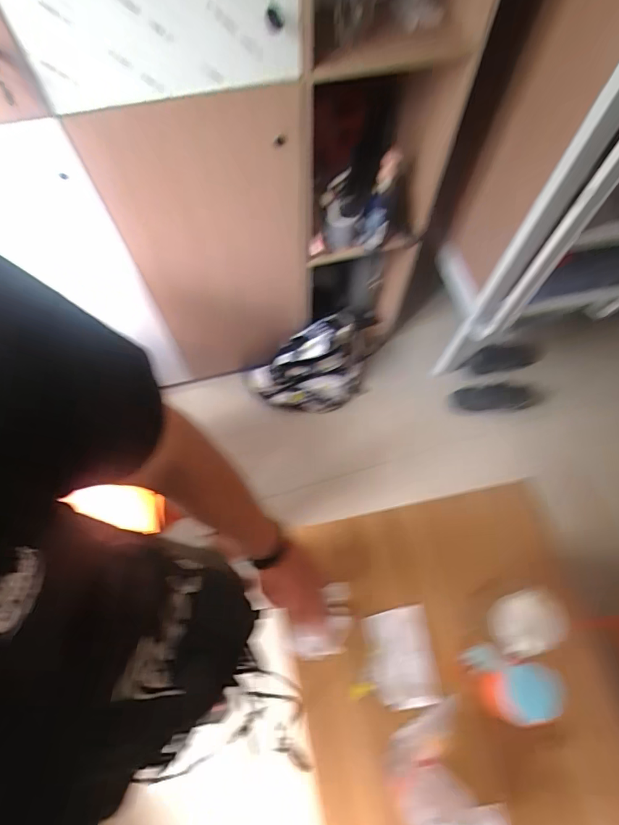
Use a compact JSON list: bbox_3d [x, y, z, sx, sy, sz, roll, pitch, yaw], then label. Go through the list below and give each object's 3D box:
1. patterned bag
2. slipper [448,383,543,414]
[{"bbox_3d":[0.017,-0.145,1.544,0.423,0.343,0.215,-29,71,-12],"label":"patterned bag"},{"bbox_3d":[0.705,-0.051,1.647,0.327,0.063,0.096,-4,67,11],"label":"slipper"}]

